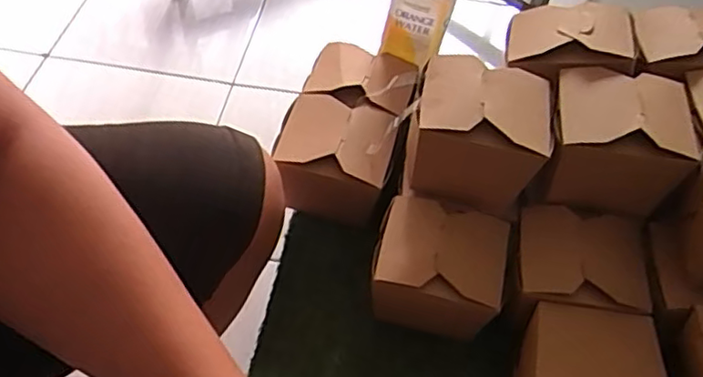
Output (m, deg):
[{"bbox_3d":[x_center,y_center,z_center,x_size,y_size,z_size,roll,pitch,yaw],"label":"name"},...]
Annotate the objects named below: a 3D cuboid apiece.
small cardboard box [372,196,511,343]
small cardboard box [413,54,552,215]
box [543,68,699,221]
[{"bbox_3d":[0.066,0.066,0.514,0.100,0.083,0.088,10,53,3],"label":"small cardboard box"},{"bbox_3d":[0.096,-0.045,0.495,0.102,0.087,0.084,13,53,5],"label":"small cardboard box"},{"bbox_3d":[0.201,-0.037,0.493,0.097,0.081,0.081,8,53,1],"label":"box"}]

